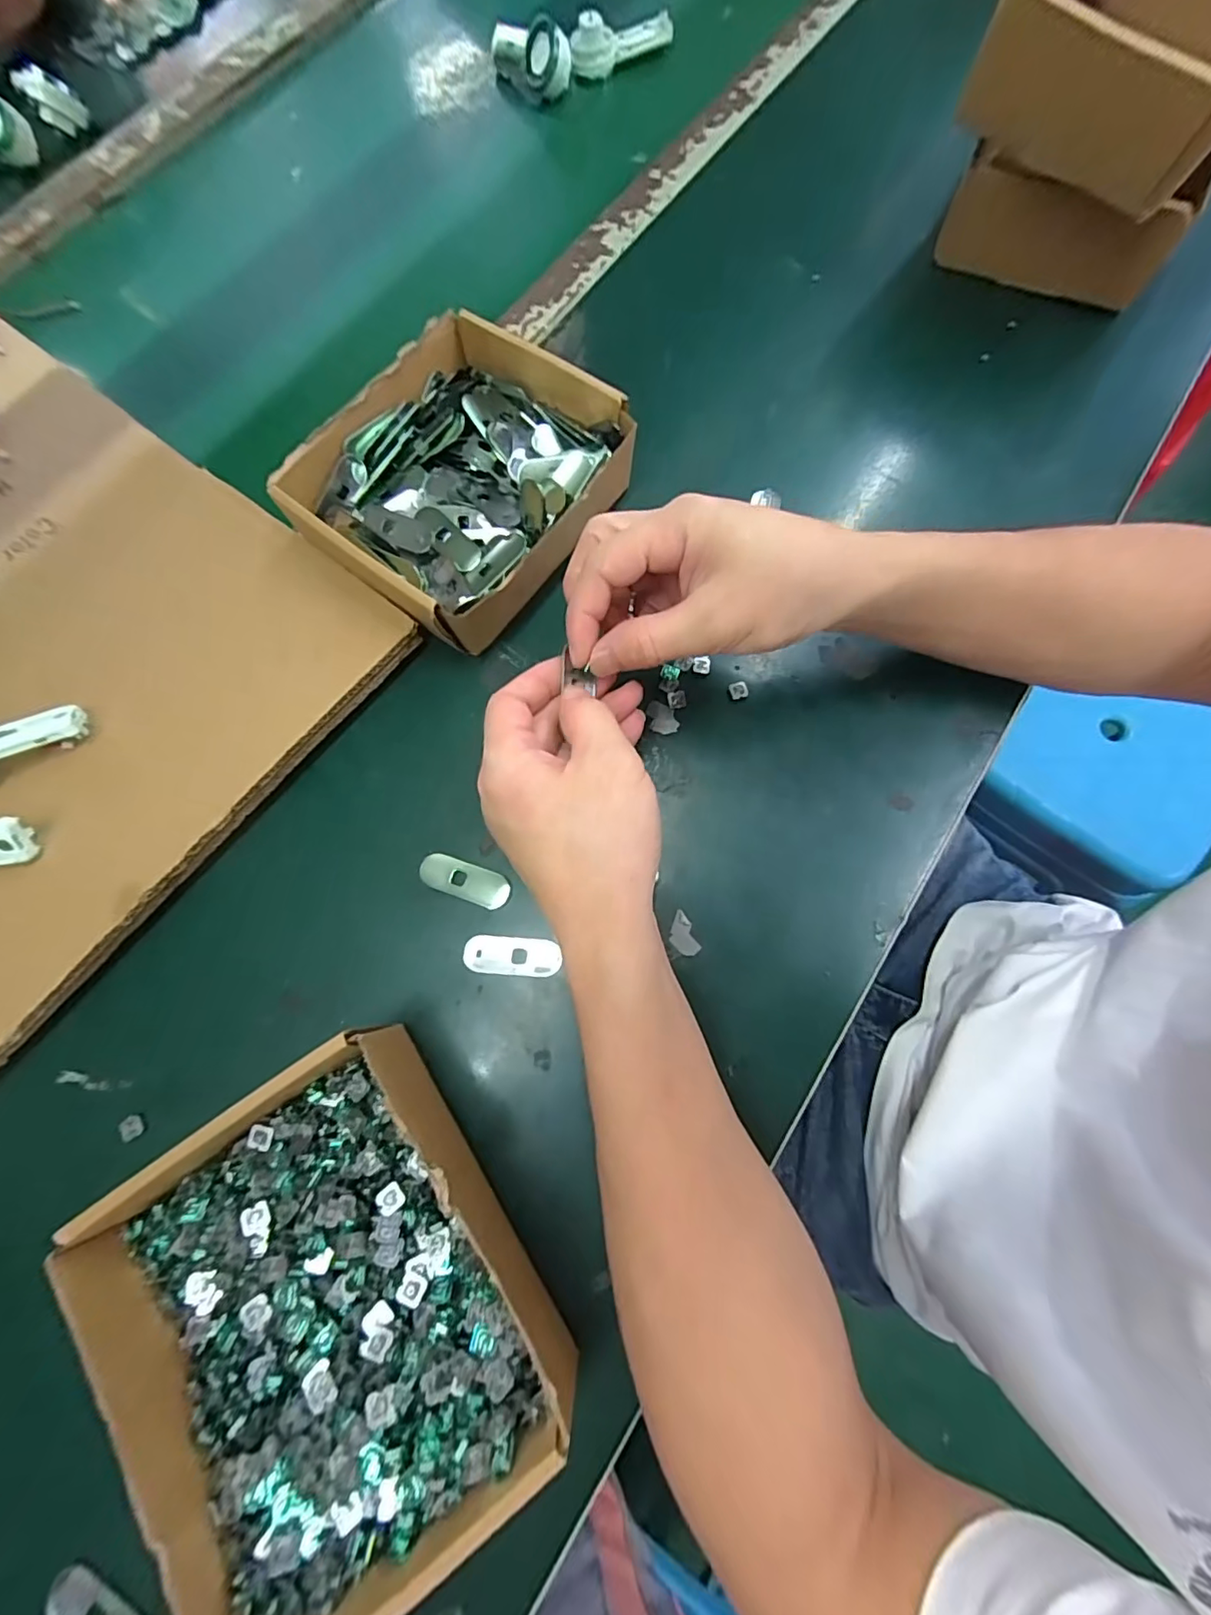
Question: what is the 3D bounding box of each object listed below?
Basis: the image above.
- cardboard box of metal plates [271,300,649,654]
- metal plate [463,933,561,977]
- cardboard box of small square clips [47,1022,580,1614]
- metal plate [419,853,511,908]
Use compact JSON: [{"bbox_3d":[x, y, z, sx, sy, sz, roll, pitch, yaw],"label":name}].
[{"bbox_3d":[-0.079,-0.189,0.327,0.153,0.052,0.169,37,78,10],"label":"cardboard box of metal plates"},{"bbox_3d":[-0.047,0.076,0.280,0.049,0.004,0.019,3,75,2],"label":"metal plate"},{"bbox_3d":[-0.112,0.201,0.222,0.151,0.055,0.166,-33,76,-8],"label":"cardboard box of small square clips"},{"bbox_3d":[-0.075,0.038,0.289,0.049,0.004,0.020,18,76,6],"label":"metal plate"}]

